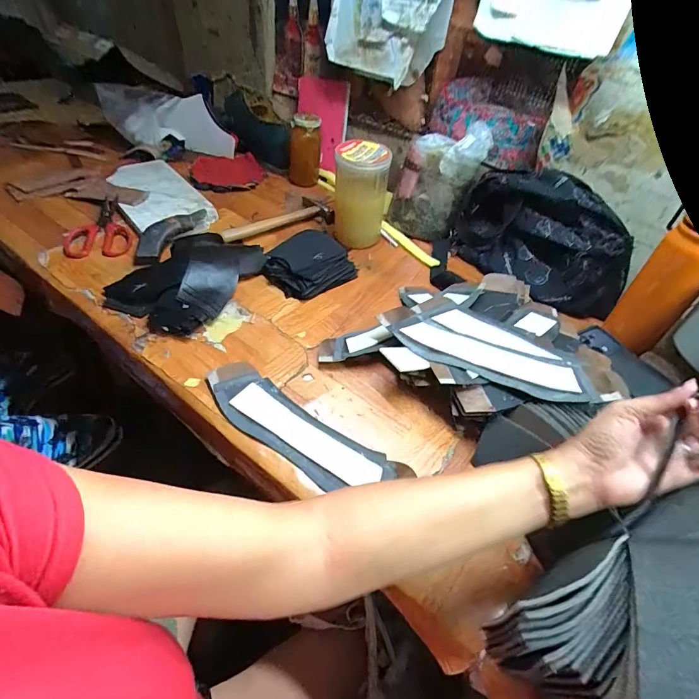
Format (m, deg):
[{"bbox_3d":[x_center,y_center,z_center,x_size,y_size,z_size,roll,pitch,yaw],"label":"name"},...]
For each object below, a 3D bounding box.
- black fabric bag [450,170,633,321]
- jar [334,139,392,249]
[{"bbox_3d":[0.344,-0.210,0.682,0.303,0.168,0.142,31,51,22],"label":"black fabric bag"},{"bbox_3d":[0.020,-0.281,0.717,0.093,0.161,0.079,12,47,5],"label":"jar"}]

